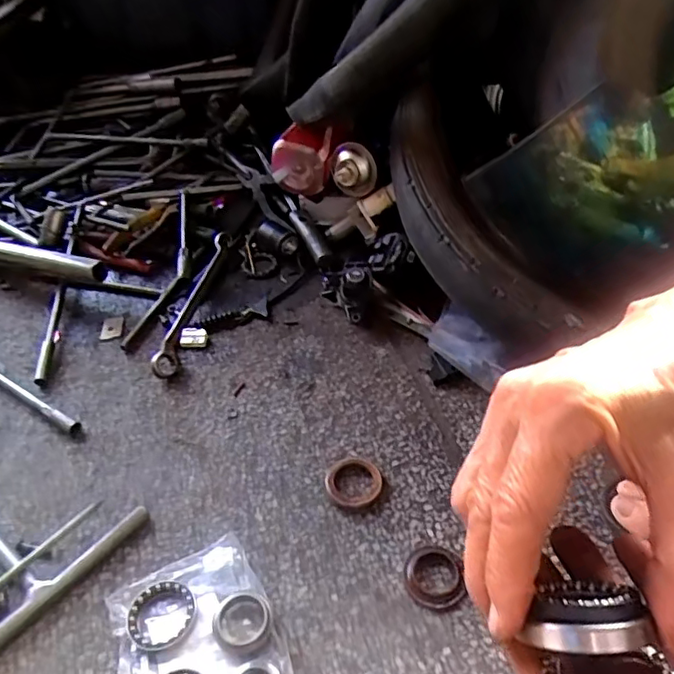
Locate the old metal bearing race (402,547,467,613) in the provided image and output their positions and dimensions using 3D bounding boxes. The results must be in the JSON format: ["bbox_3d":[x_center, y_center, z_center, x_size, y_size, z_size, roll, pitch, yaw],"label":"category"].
[{"bbox_3d":[0.070,0.173,0.433,0.042,0.007,0.047,-1,43,1],"label":"old metal bearing race"}]

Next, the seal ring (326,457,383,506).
[{"bbox_3d":[0.014,0.119,0.495,0.046,0.009,0.048,-1,43,1],"label":"seal ring"}]

